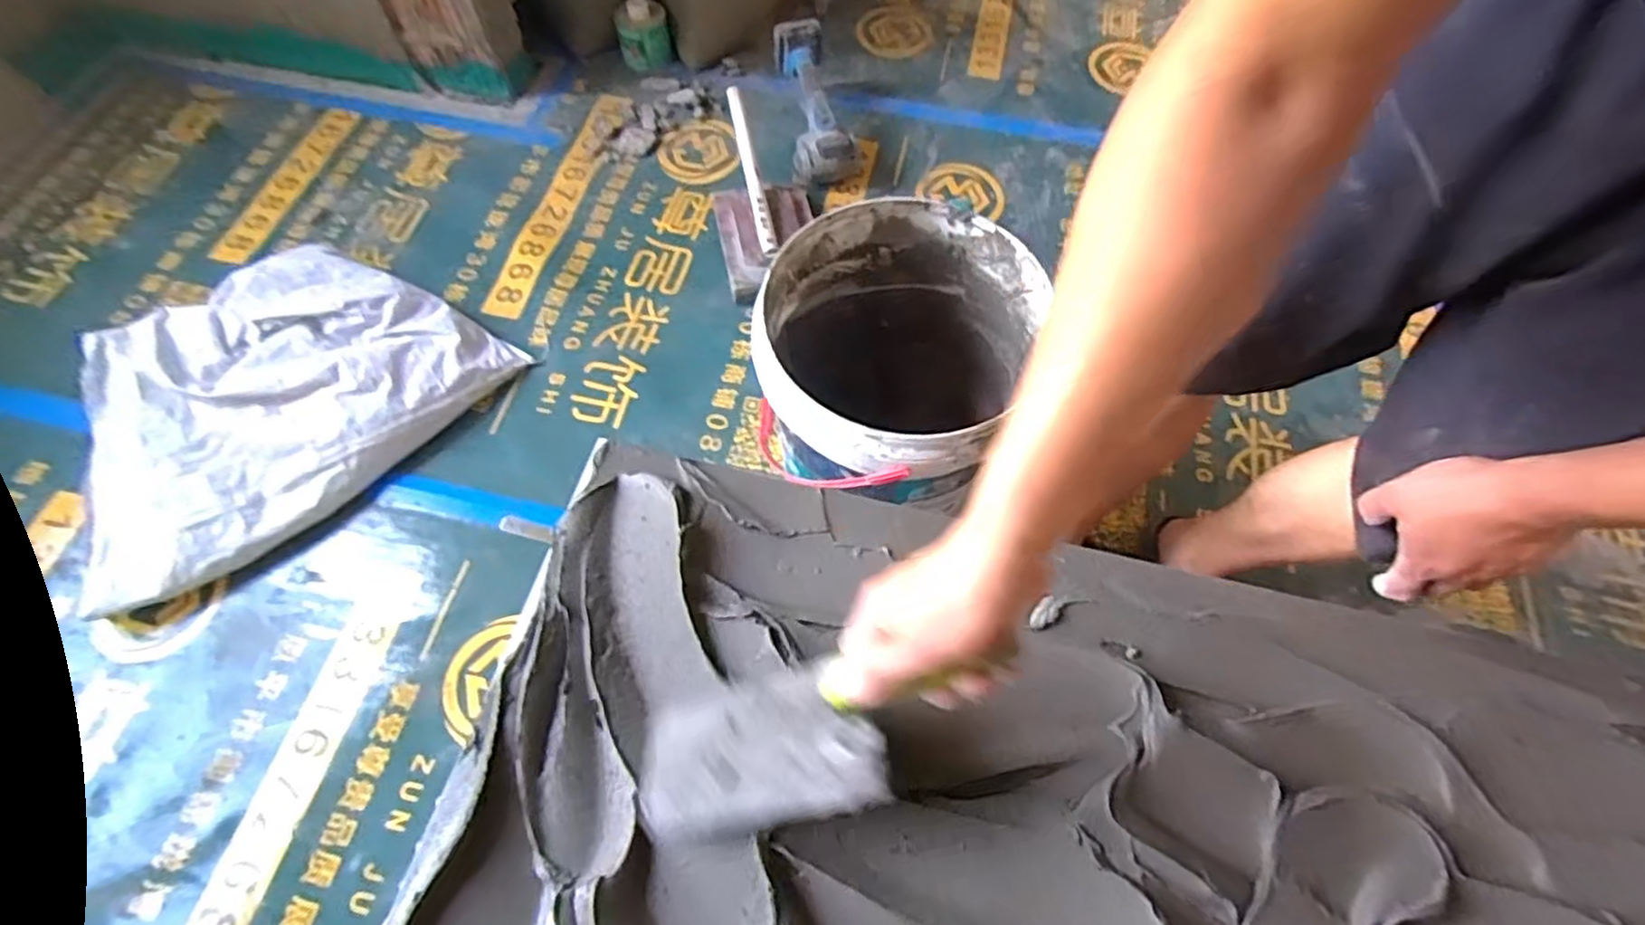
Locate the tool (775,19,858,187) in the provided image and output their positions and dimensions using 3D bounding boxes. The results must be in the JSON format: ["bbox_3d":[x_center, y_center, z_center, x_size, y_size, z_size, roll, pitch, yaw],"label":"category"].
[{"bbox_3d":[-0.013,-0.655,1.295,0.117,0.120,0.299,-12,81,-7],"label":"tool"}]

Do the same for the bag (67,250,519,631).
[{"bbox_3d":[-0.792,-0.107,1.014,0.594,0.110,0.390,-37,69,-18],"label":"bag"}]

